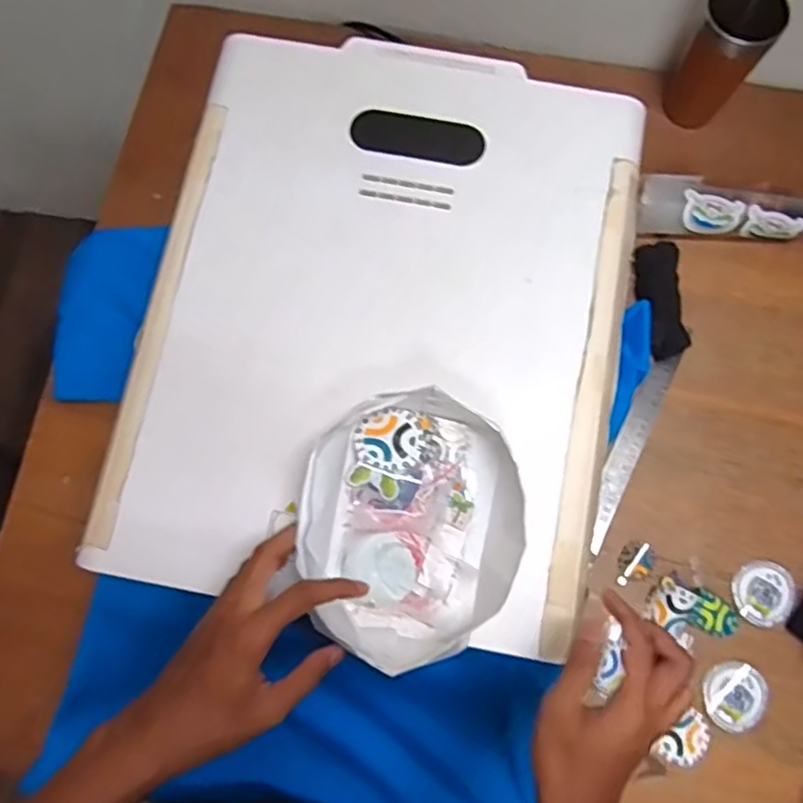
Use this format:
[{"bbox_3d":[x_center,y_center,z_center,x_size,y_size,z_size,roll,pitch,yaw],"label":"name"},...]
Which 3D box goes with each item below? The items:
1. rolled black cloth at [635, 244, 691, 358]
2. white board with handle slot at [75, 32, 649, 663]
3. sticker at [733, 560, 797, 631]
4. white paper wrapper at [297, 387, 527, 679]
[{"bbox_3d":[0.286,-0.114,0.714,0.049,0.029,0.131,-1,76,1],"label":"rolled black cloth"},{"bbox_3d":[-0.013,-0.077,0.559,0.398,0.021,0.495,10,77,4],"label":"white board with handle slot"},{"bbox_3d":[0.365,0.194,0.657,0.058,0.008,0.062,0,76,1],"label":"sticker"},{"bbox_3d":[0.011,0.094,0.492,0.162,0.051,0.189,0,77,2],"label":"white paper wrapper"}]

